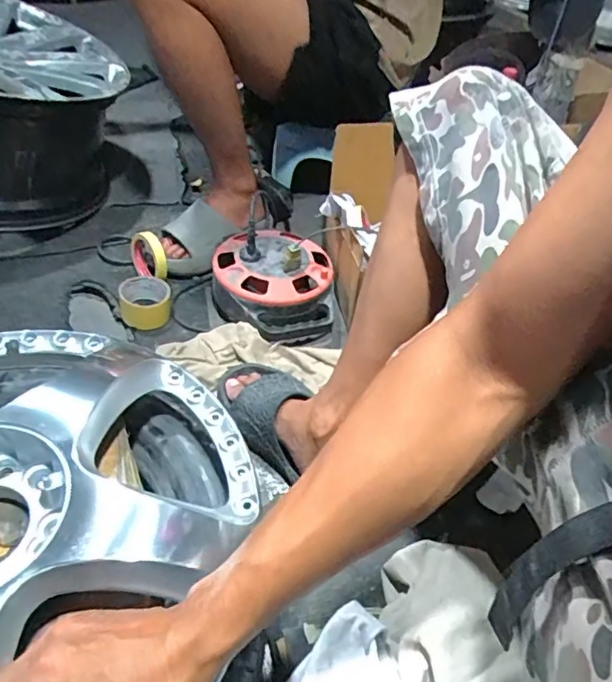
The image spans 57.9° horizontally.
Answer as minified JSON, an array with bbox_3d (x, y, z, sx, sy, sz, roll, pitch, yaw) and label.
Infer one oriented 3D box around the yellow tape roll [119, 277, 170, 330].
[{"bbox_3d":[-0.272,-0.064,0.941,0.082,0.061,0.078,2,43,-2],"label":"yellow tape roll"}]

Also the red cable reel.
[{"bbox_3d":[-0.055,-0.105,0.945,0.201,0.094,0.236,-2,43,-6],"label":"red cable reel"}]

